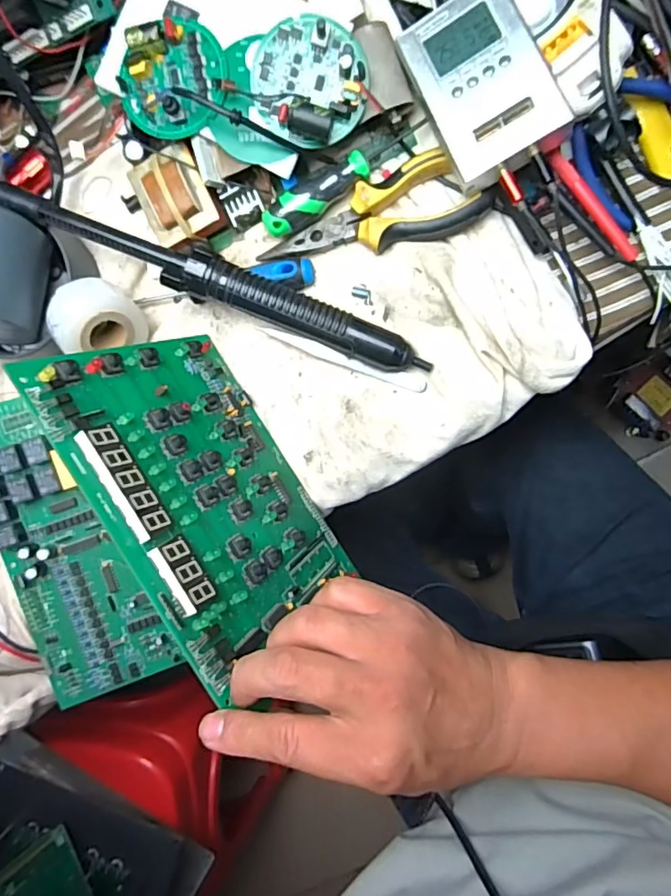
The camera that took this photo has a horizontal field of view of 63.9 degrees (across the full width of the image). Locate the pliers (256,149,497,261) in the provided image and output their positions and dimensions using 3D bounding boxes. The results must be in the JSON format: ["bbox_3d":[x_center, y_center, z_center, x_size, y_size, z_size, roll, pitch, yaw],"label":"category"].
[{"bbox_3d":[0.024,-0.158,0.366,0.154,0.020,0.049,-12,92,8],"label":"pliers"}]

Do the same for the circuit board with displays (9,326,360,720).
[{"bbox_3d":[-0.074,0.020,0.331,0.010,0.157,0.190,-31,92,30],"label":"circuit board with displays"}]

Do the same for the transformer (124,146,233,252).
[{"bbox_3d":[-0.110,-0.174,0.379,0.051,0.031,0.059,-30,89,8],"label":"transformer"}]

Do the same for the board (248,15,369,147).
[{"bbox_3d":[-0.016,-0.227,0.335,0.070,0.021,0.068,0,94,8],"label":"board"}]

